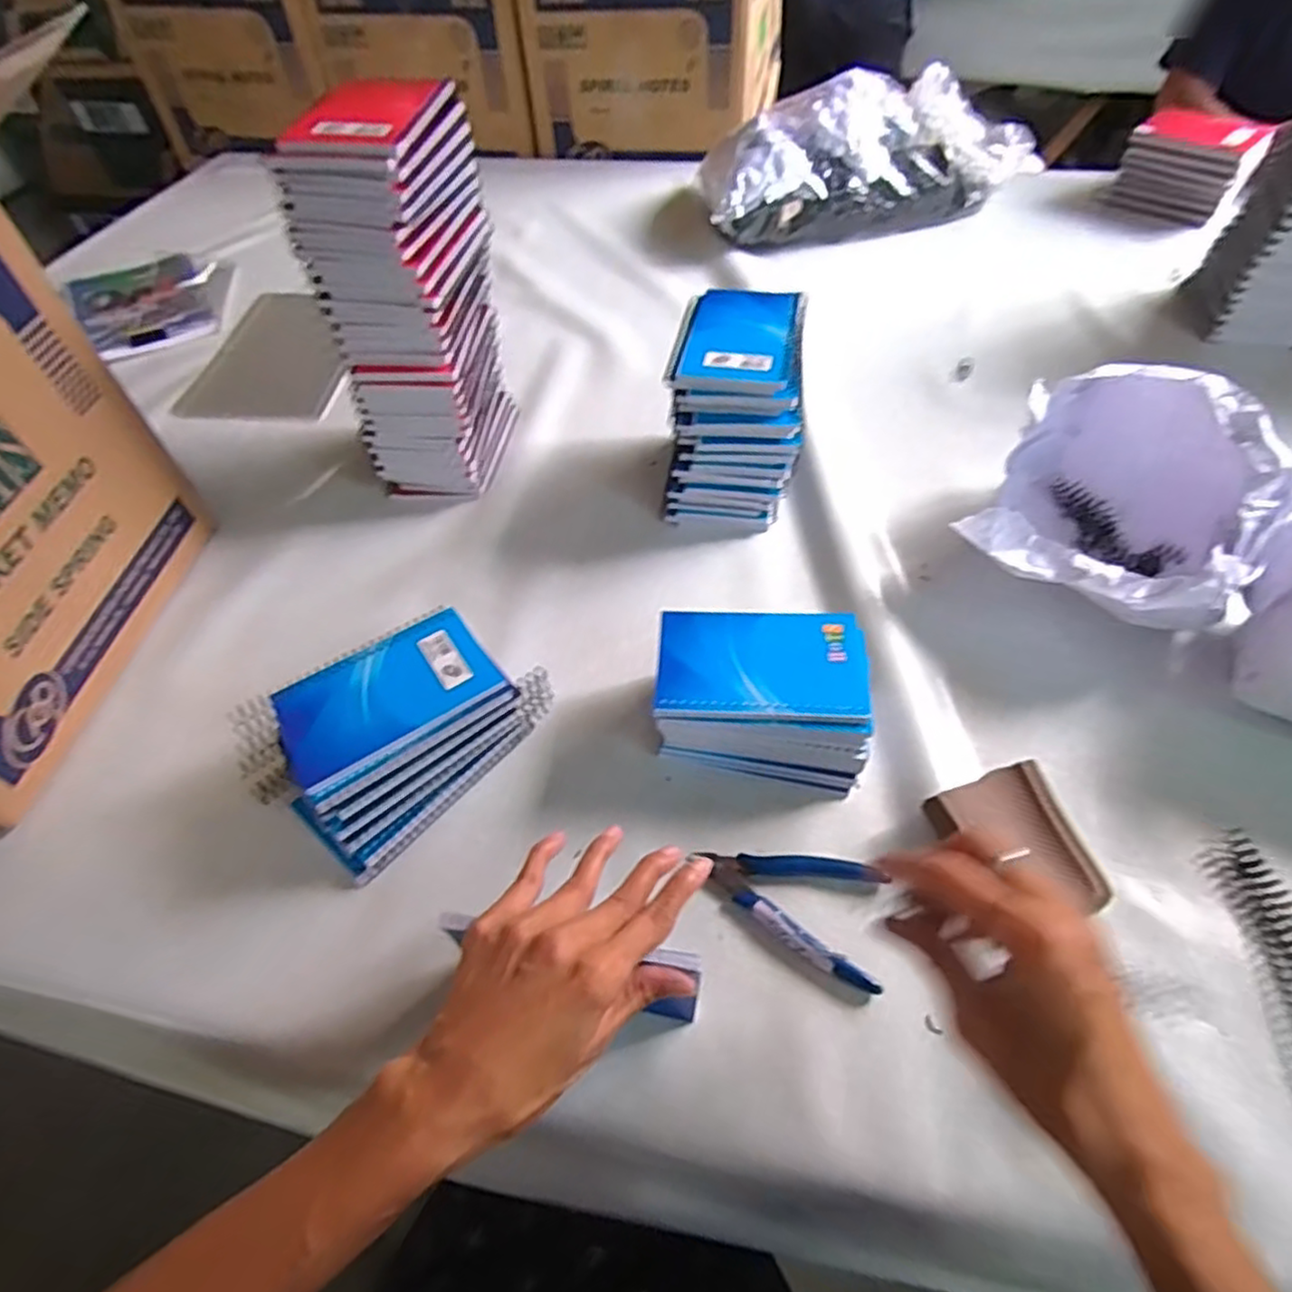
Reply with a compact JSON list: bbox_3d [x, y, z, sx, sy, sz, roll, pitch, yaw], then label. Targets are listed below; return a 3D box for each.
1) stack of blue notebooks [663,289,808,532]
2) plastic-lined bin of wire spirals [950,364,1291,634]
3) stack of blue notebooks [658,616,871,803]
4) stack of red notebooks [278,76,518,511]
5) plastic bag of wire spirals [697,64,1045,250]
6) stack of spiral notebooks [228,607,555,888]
[{"bbox_3d":[0.079,-0.199,0.595,0.105,0.139,0.135,8,53,9],"label":"stack of blue notebooks"},{"bbox_3d":[0.361,-0.110,0.520,0.180,0.128,0.216,31,60,24],"label":"plastic-lined bin of wire spirals"},{"bbox_3d":[0.075,0.037,0.466,0.134,0.069,0.106,4,53,6],"label":"stack of blue notebooks"},{"bbox_3d":[-0.186,-0.271,0.580,0.094,0.280,0.145,10,53,10],"label":"stack of red notebooks"},{"bbox_3d":[0.291,-0.643,0.919,0.435,0.135,0.178,-9,52,-4],"label":"plastic bag of wire spirals"},{"bbox_3d":[-0.169,0.053,0.467,0.117,0.069,0.168,37,62,26],"label":"stack of spiral notebooks"}]

